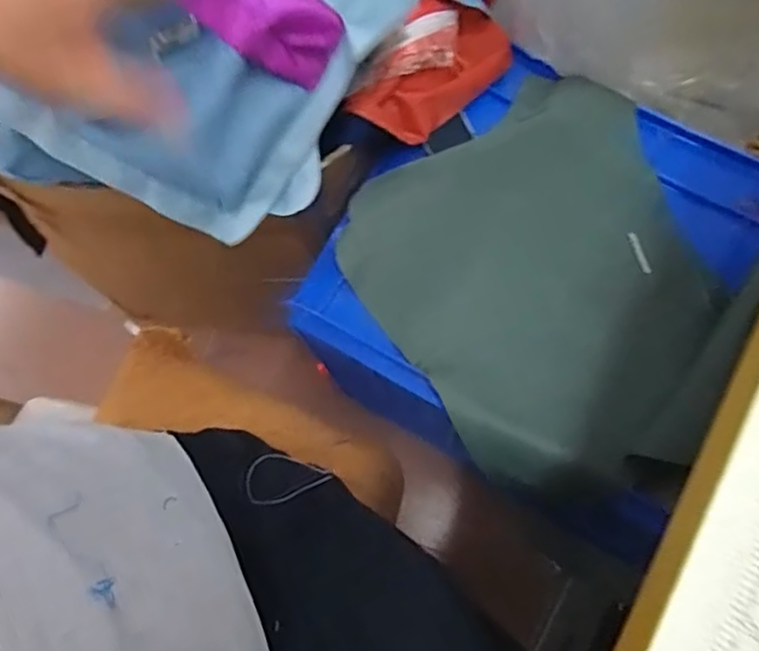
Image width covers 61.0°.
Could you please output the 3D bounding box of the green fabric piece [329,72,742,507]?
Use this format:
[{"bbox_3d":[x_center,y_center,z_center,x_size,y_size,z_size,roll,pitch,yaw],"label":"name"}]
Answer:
[{"bbox_3d":[0.154,-0.040,0.591,0.295,0.030,0.325,-31,75,-7],"label":"green fabric piece"}]

